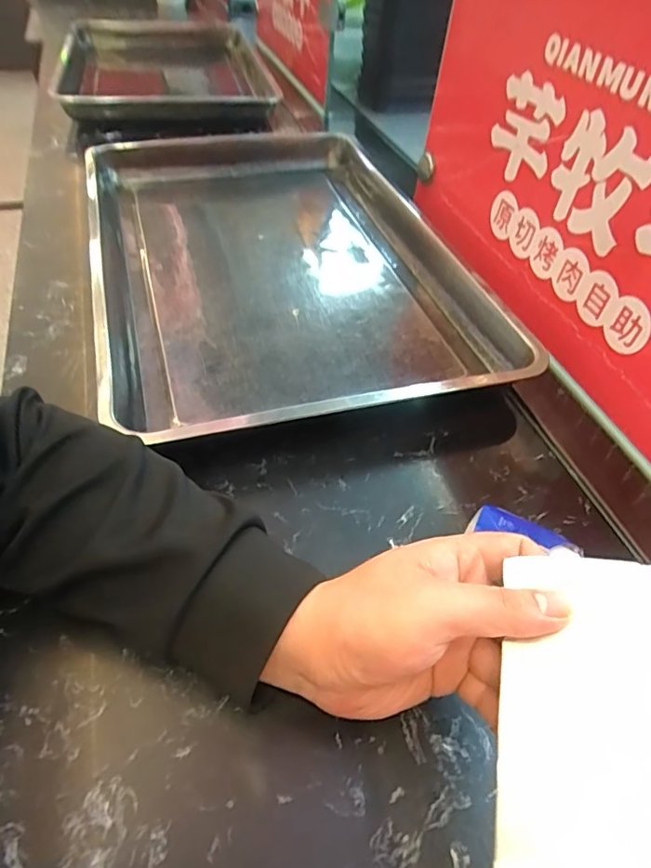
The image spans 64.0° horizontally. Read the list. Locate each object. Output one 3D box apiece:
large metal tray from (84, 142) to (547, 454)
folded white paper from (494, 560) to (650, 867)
[{"bbox_3d":[-0.055,-0.200,0.583,0.377,0.062,0.507,-11,50,-15],"label":"large metal tray"},{"bbox_3d":[0.112,0.144,0.221,0.071,0.015,0.176,2,66,20],"label":"folded white paper"}]

